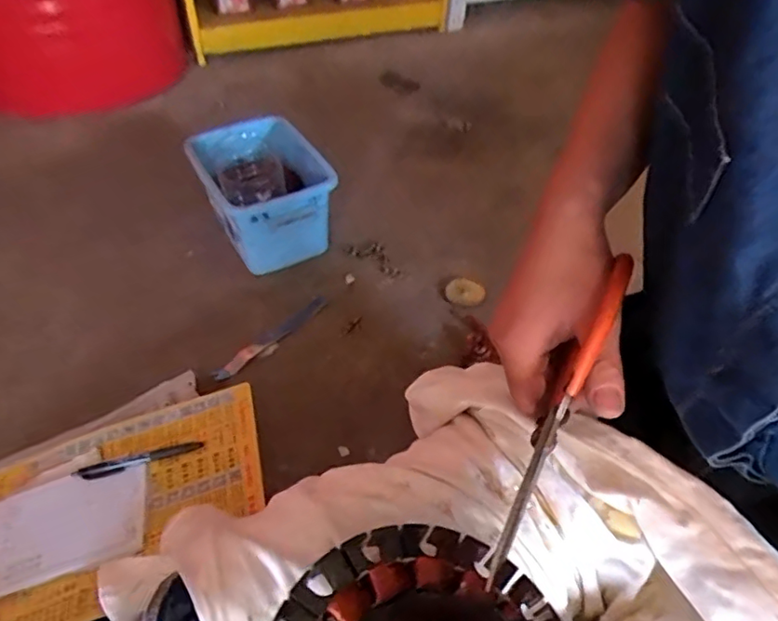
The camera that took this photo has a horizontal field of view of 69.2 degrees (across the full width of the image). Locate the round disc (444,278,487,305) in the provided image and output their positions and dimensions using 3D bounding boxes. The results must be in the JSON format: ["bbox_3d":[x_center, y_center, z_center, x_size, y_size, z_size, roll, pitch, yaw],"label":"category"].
[{"bbox_3d":[0.128,-0.033,0.949,0.065,0.022,0.048,9,46,7],"label":"round disc"}]

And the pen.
[{"bbox_3d":[-0.270,0.163,0.607,0.133,0.019,0.019,-8,46,-9],"label":"pen"}]

